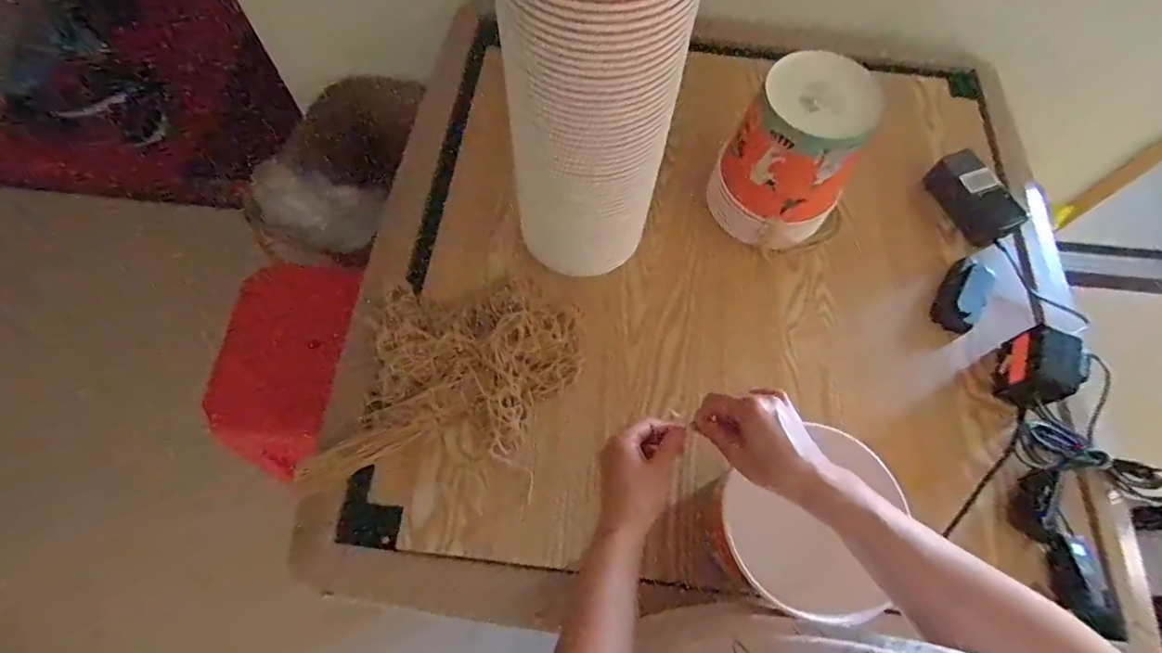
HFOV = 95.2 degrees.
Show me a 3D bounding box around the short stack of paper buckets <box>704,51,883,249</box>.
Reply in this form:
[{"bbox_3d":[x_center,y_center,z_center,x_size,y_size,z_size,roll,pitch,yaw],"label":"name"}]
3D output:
[{"bbox_3d":[0.262,-0.200,0.650,0.139,0.196,0.133,39,70,14],"label":"short stack of paper buckets"}]

